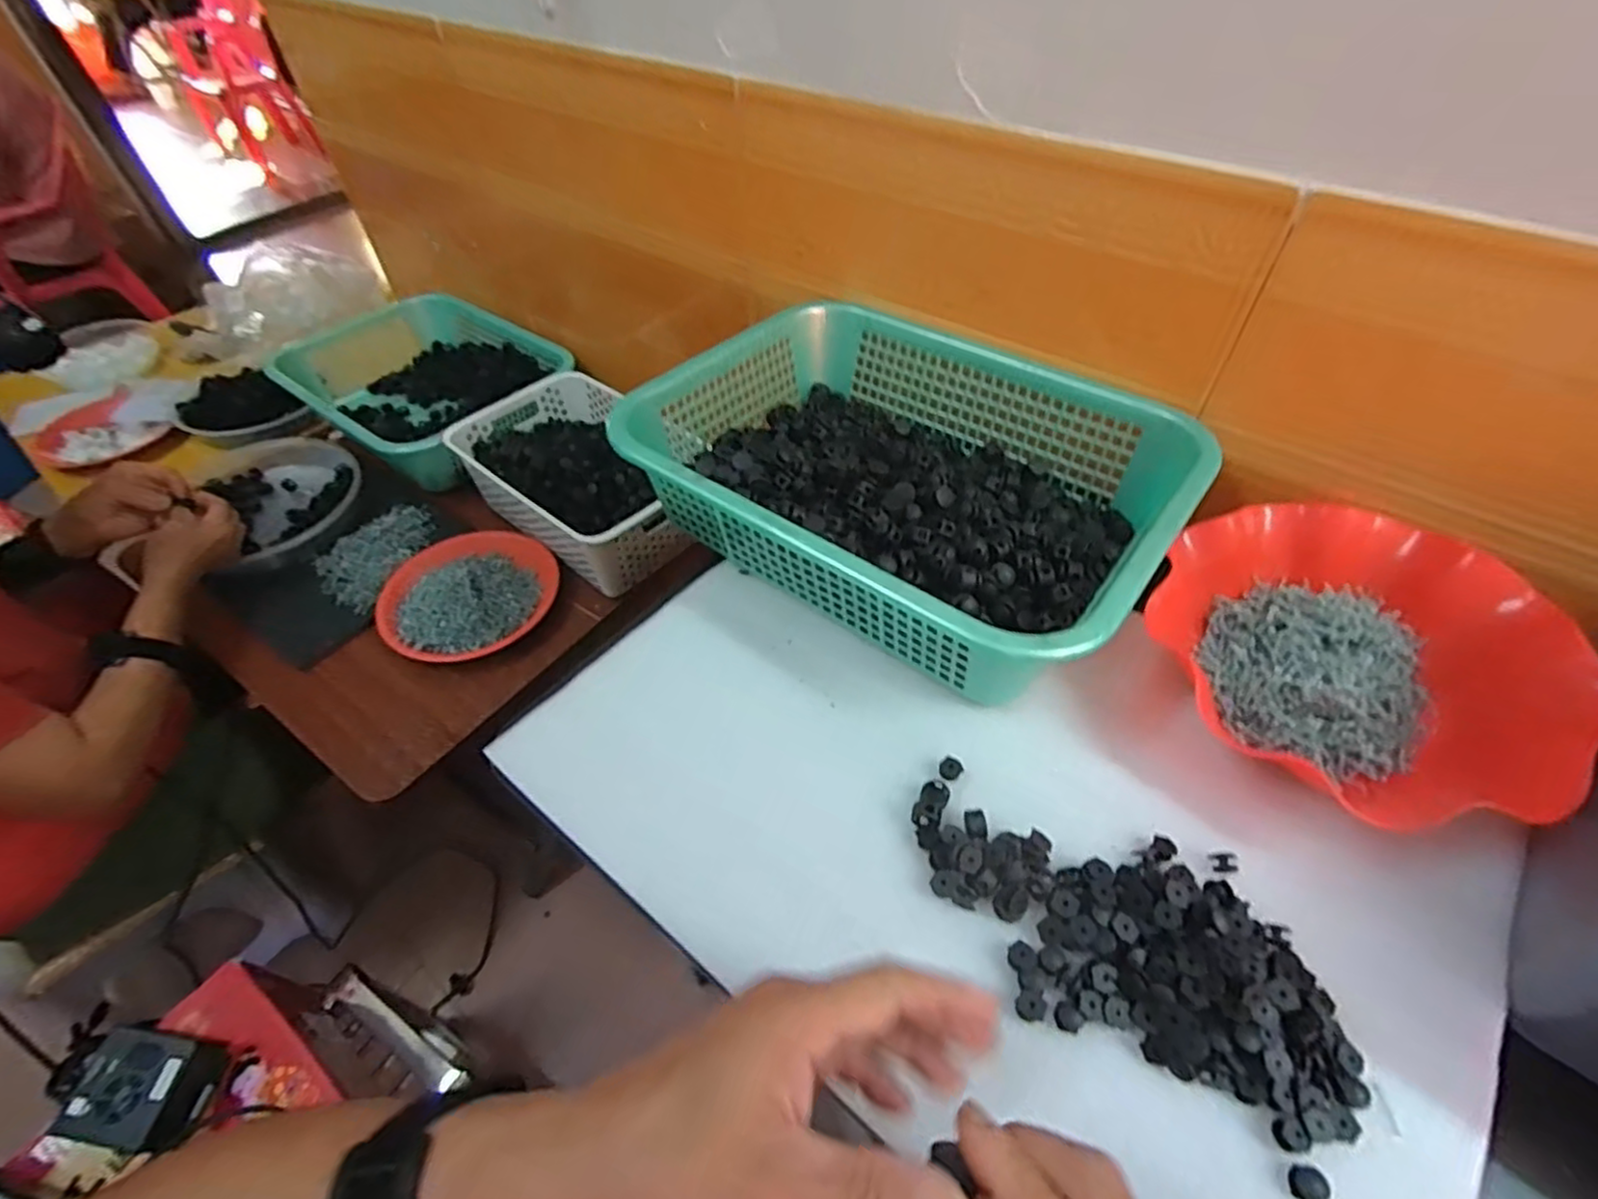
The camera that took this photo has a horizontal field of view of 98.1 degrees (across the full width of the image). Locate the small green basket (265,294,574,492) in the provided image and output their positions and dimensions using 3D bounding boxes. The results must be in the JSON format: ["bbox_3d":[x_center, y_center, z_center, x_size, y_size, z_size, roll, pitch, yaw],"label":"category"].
[{"bbox_3d":[-0.564,-0.326,1.039,0.405,0.100,0.304,30,56,25],"label":"small green basket"}]

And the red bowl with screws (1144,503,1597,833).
[{"bbox_3d":[0.344,0.037,0.440,0.210,0.076,0.230,-23,52,-17],"label":"red bowl with screws"}]

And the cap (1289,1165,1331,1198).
[{"bbox_3d":[0.219,0.251,0.297,0.014,0.007,0.013,-1,49,1],"label":"cap"}]

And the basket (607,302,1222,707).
[{"bbox_3d":[0.081,-0.101,0.546,0.384,0.103,0.290,30,56,25],"label":"basket"}]

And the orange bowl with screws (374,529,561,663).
[{"bbox_3d":[-0.388,-0.025,0.800,0.193,0.050,0.187,-1,49,1],"label":"orange bowl with screws"}]

